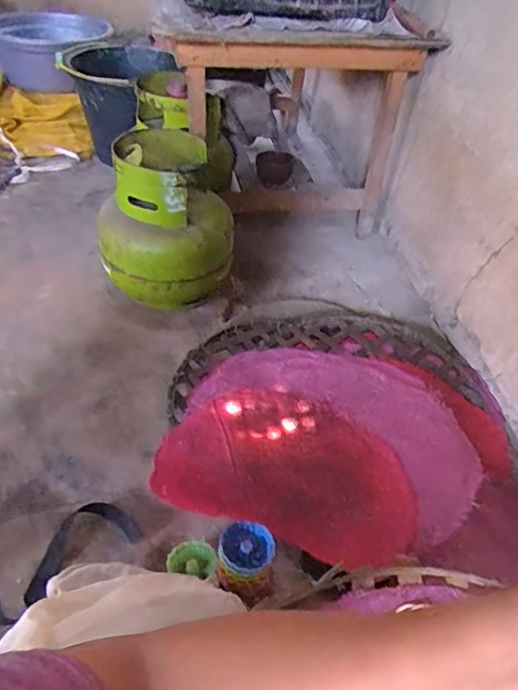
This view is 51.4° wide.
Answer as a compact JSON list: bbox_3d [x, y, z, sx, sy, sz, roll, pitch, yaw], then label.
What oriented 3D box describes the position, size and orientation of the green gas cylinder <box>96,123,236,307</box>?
[{"bbox_3d":[-0.184,-0.228,1.011,0.217,0.272,0.225,-9,45,-14],"label":"green gas cylinder"}]

